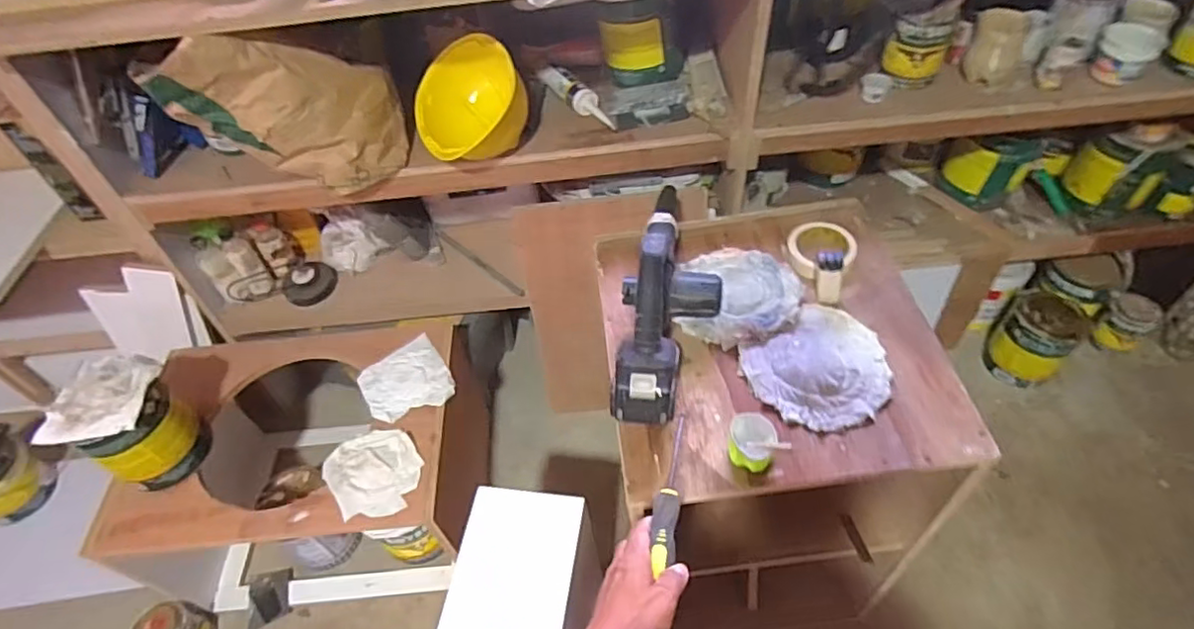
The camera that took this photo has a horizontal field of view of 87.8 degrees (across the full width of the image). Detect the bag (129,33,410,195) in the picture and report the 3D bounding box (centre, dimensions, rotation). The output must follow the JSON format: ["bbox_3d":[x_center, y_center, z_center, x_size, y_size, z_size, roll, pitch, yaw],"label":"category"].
[{"bbox_3d":[-0.521,-0.345,1.055,0.341,0.287,0.104,-22,51,-11],"label":"bag"}]

